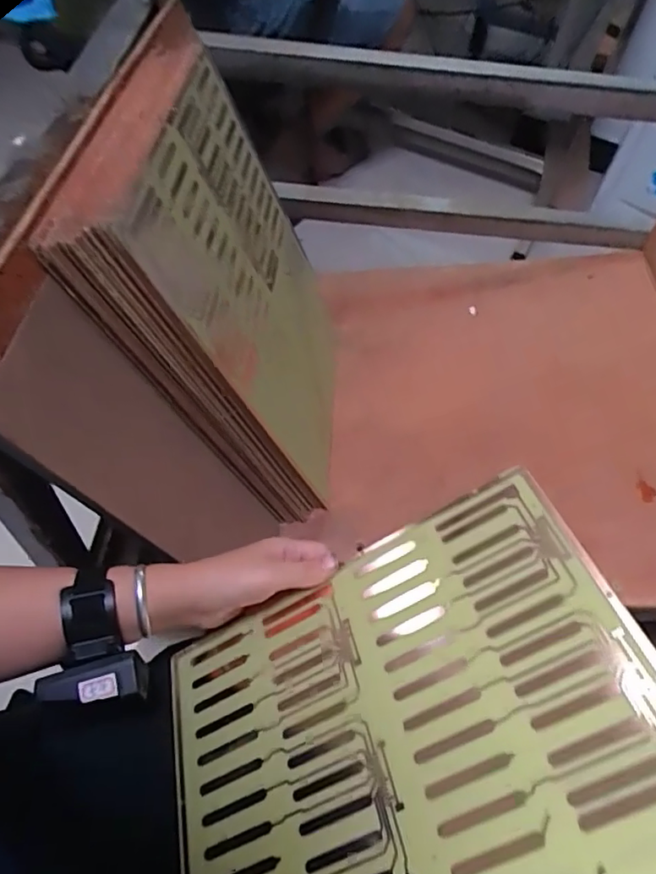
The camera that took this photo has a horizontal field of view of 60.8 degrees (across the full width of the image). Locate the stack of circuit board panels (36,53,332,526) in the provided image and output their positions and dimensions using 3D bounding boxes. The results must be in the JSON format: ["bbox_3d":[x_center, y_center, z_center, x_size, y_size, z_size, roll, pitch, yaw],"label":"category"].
[{"bbox_3d":[-0.094,-0.169,0.654,0.069,0.432,0.364,-5,55,20],"label":"stack of circuit board panels"}]

